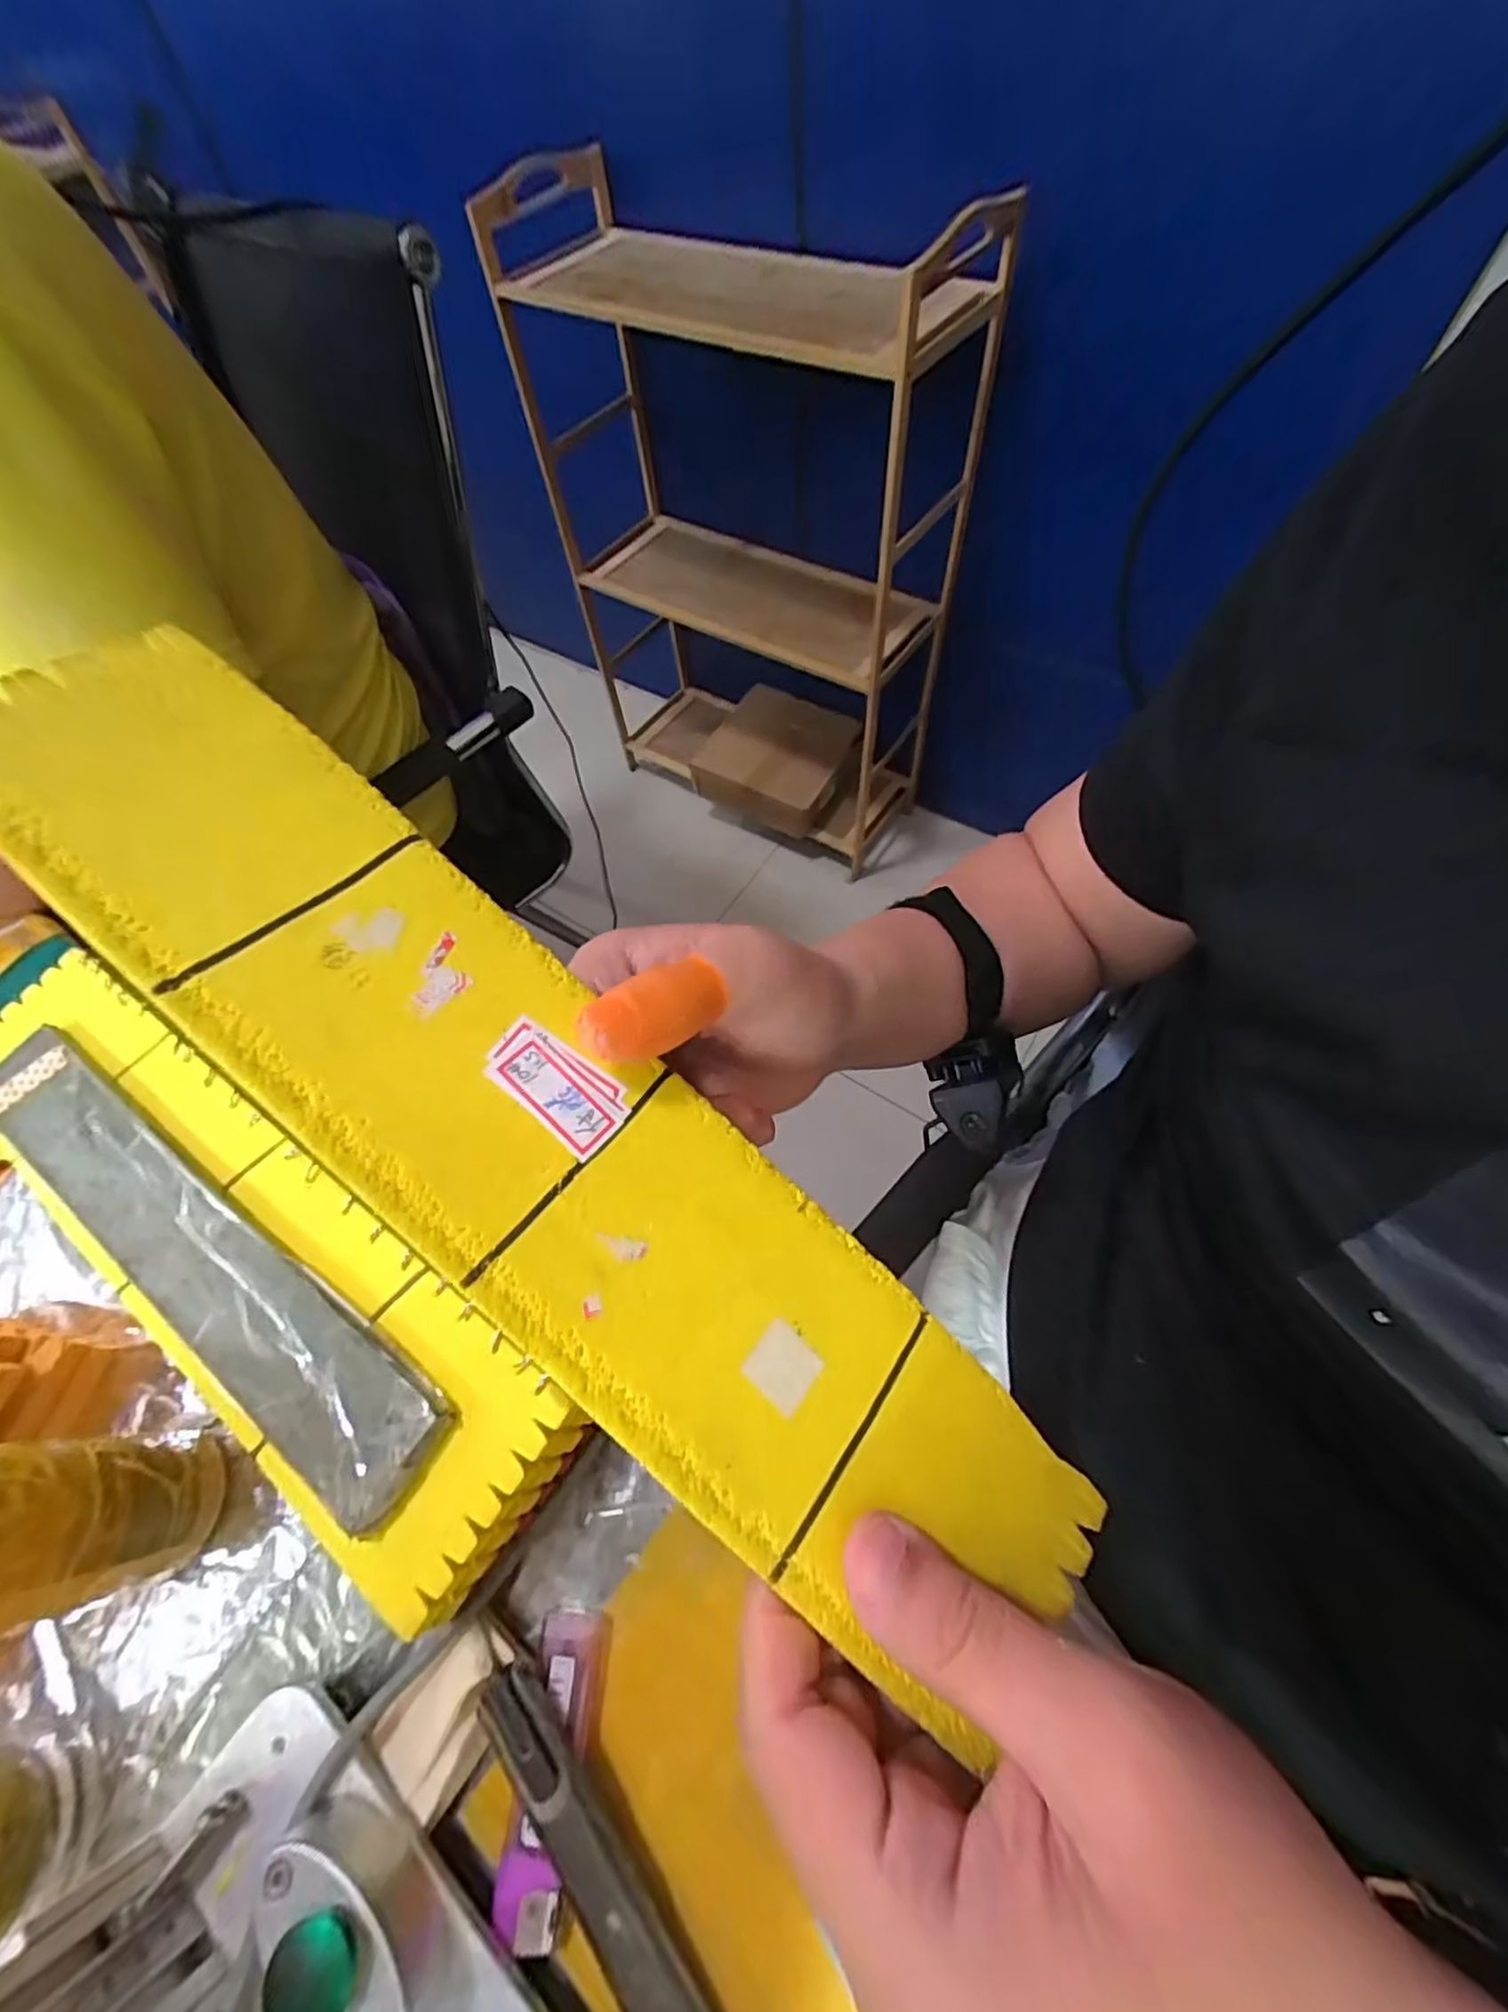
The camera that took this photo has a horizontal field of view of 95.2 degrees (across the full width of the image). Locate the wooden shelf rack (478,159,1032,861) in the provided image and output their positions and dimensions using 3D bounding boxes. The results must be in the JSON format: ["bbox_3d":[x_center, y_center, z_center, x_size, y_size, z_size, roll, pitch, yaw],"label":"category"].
[{"bbox_3d":[-0.039,-0.726,1.155,0.743,0.833,0.297,36,69,21],"label":"wooden shelf rack"}]

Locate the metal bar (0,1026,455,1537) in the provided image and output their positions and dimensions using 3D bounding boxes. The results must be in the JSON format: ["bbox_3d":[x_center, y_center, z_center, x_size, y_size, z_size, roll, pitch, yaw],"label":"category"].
[{"bbox_3d":[-0.228,0.091,0.273,0.279,0.011,0.048,29,67,19],"label":"metal bar"}]

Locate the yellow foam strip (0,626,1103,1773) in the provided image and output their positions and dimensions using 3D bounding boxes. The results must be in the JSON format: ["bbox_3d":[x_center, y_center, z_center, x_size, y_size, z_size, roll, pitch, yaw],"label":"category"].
[{"bbox_3d":[-0.053,0.032,0.172,0.333,0.004,0.069,43,58,1],"label":"yellow foam strip"}]

